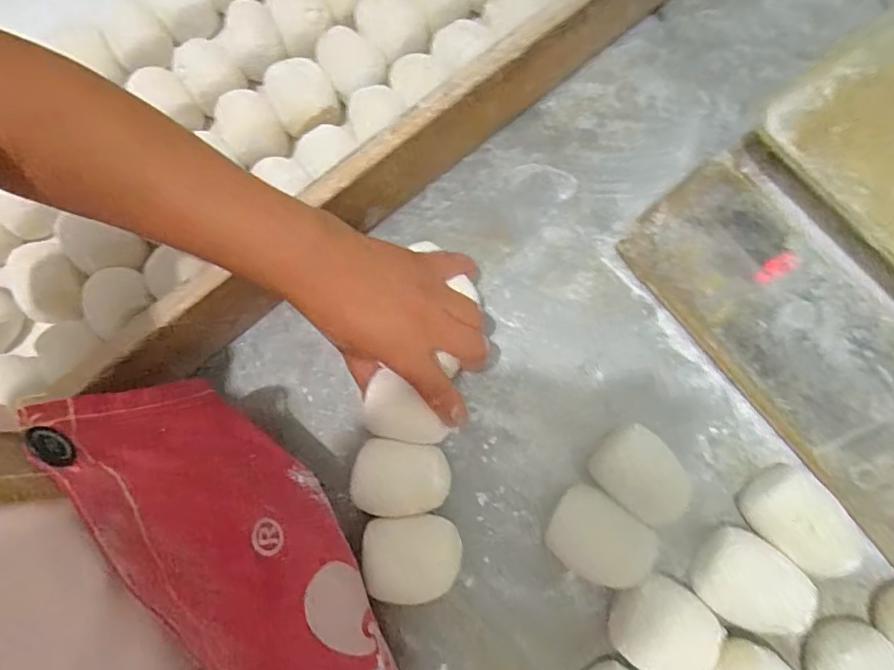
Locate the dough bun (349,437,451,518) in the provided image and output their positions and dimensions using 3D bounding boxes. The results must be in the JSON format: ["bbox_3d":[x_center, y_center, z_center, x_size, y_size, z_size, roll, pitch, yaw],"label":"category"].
[{"bbox_3d":[-0.030,0.099,0.358,0.063,0.037,0.048,7,76,4],"label":"dough bun"}]

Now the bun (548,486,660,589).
[{"bbox_3d":[0.099,0.134,0.344,0.061,0.031,0.051,37,79,11],"label":"bun"}]

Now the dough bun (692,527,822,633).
[{"bbox_3d":[0.187,0.156,0.326,0.058,0.039,0.050,40,80,11],"label":"dough bun"}]

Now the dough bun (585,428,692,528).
[{"bbox_3d":[0.128,0.094,0.352,0.060,0.031,0.047,40,80,11],"label":"dough bun"}]

